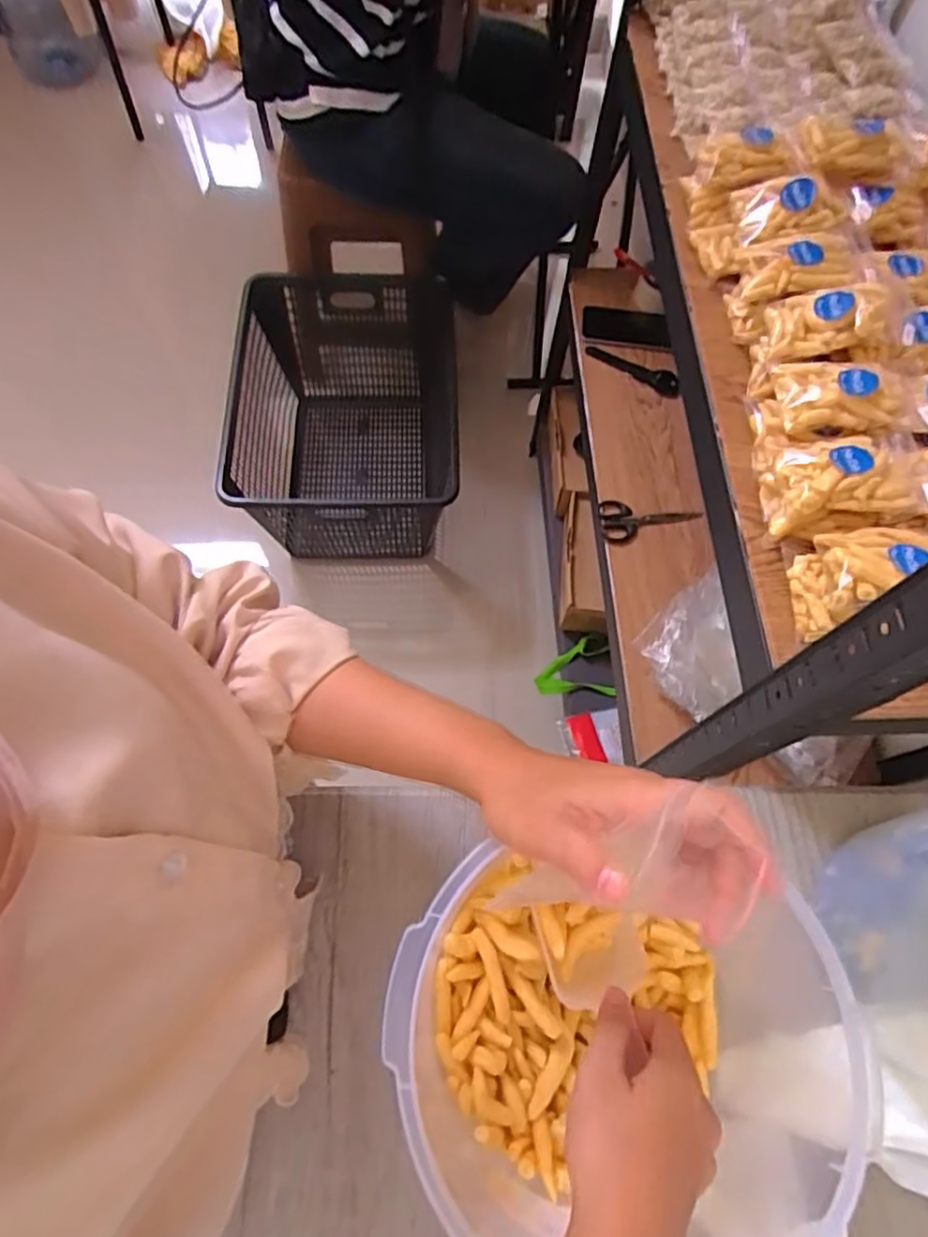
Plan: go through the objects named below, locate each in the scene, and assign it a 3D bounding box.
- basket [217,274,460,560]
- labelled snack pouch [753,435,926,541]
[{"bbox_3d":[-0.238,-0.397,1.440,0.456,0.387,0.608,-3,67,-3],"label":"basket"},{"bbox_3d":[0.283,-0.106,0.492,0.103,0.056,0.084,7,67,1],"label":"labelled snack pouch"}]

